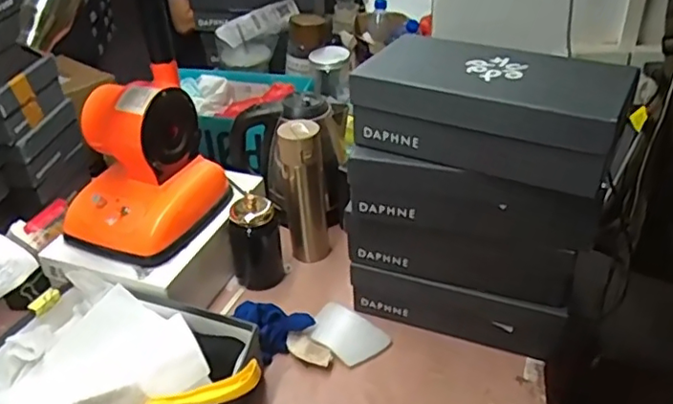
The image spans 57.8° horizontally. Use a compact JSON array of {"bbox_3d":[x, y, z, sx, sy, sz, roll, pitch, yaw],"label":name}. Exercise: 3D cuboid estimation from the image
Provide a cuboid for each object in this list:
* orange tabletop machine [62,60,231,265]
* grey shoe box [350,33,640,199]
[{"bbox_3d":[-0.288,-0.046,0.897,0.171,0.229,0.196,12,37,18],"label":"orange tabletop machine"},{"bbox_3d":[0.180,-0.116,0.726,0.294,0.102,0.146,15,38,22],"label":"grey shoe box"}]

